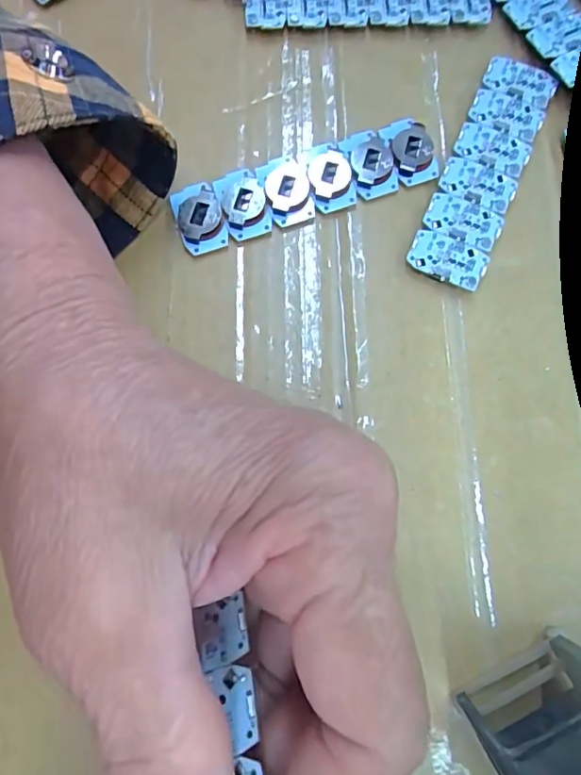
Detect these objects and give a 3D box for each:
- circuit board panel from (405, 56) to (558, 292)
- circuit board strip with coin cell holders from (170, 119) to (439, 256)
[{"bbox_3d":[0.079,-0.088,0.213,0.029,0.007,0.105,23,76,7],"label":"circuit board panel"},{"bbox_3d":[0.006,-0.083,0.210,0.105,0.005,0.029,-20,75,-4],"label":"circuit board strip with coin cell holders"}]

